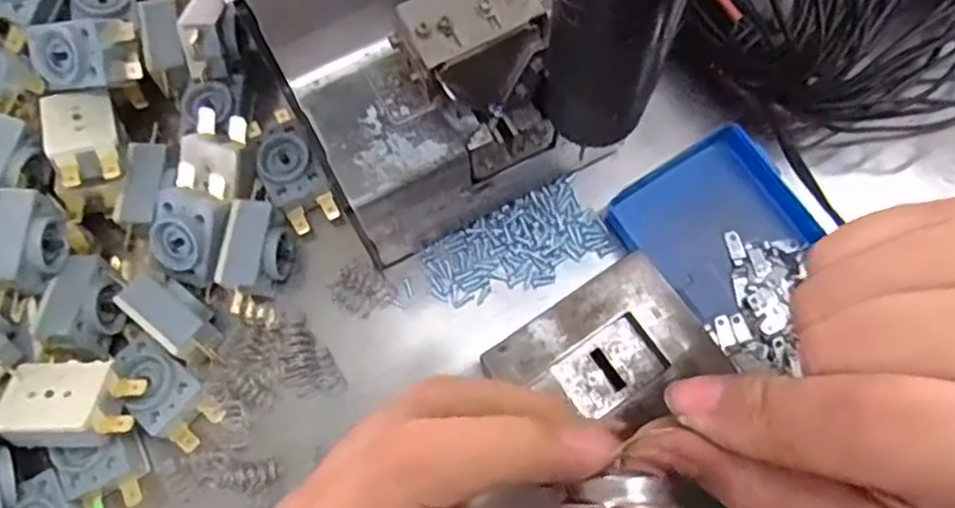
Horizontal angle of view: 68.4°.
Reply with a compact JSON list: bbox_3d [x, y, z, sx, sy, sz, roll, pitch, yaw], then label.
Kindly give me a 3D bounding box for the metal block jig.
[{"bbox_3d":[0.051,0.043,0.282,0.076,0.023,0.056,-34,77,-8],"label":"metal block jig"}]

